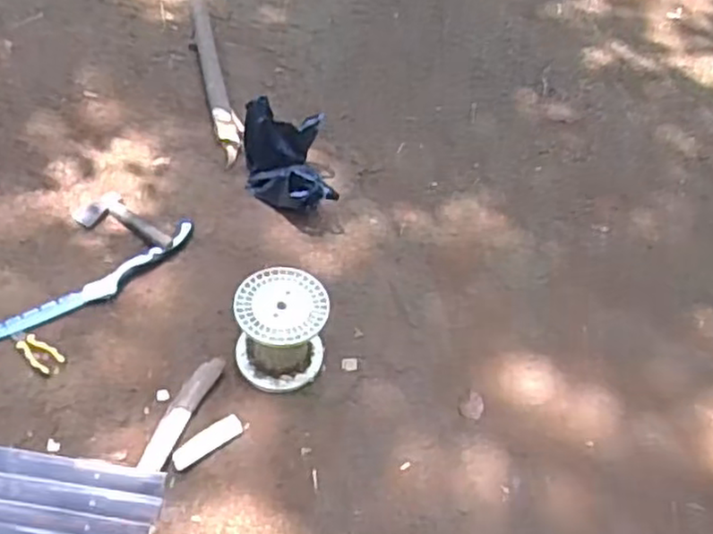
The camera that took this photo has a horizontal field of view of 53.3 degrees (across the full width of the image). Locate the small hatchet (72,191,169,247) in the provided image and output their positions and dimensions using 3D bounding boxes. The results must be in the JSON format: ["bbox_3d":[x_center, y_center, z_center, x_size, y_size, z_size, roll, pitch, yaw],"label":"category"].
[{"bbox_3d":[-0.584,-0.094,1.765,0.254,0.027,0.130,37,60,23],"label":"small hatchet"}]

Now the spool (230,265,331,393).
[{"bbox_3d":[-0.164,0.143,1.561,0.194,0.211,0.188,1,52,-2],"label":"spool"}]

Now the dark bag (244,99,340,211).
[{"bbox_3d":[-0.183,-0.280,1.899,0.231,0.205,0.278,-4,53,-5],"label":"dark bag"}]

